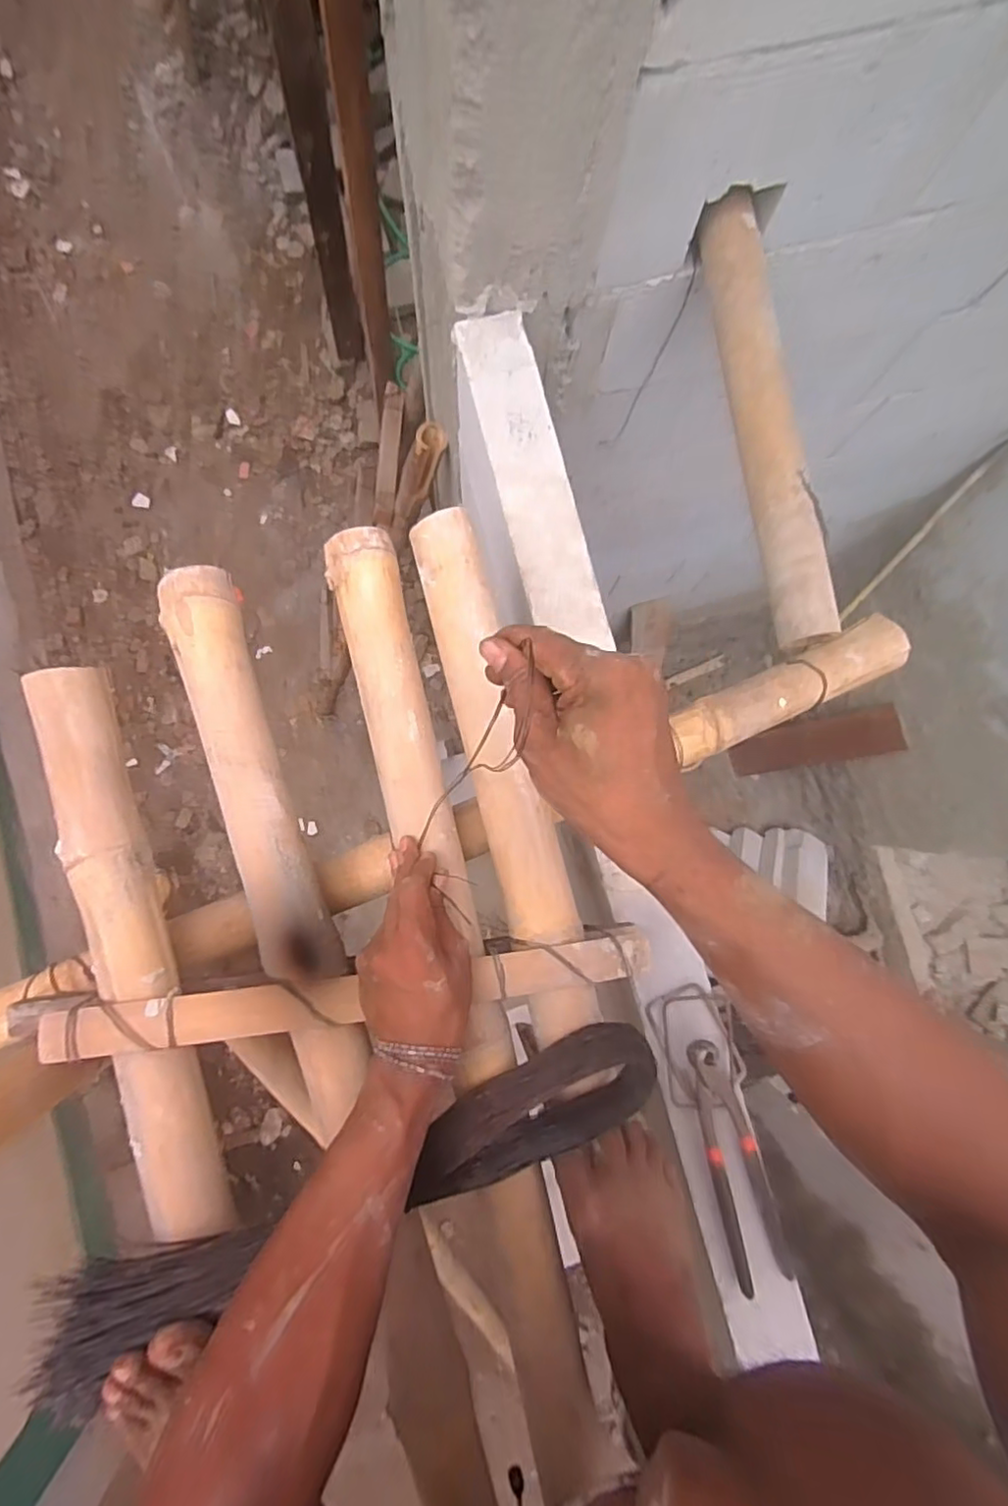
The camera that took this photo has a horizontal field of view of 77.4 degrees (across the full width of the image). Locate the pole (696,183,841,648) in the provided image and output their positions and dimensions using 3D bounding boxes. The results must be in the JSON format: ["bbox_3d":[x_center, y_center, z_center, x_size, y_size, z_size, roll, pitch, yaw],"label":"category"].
[{"bbox_3d":[0.260,-0.333,0.619,0.060,0.042,0.459,-7,85,-4],"label":"pole"}]

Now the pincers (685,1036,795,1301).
[{"bbox_3d":[0.211,0.379,0.581,0.051,0.019,0.221,-16,86,-4],"label":"pincers"}]

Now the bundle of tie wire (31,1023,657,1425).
[{"bbox_3d":[-0.091,0.309,0.450,0.433,0.063,0.069,-21,86,-9],"label":"bundle of tie wire"}]

